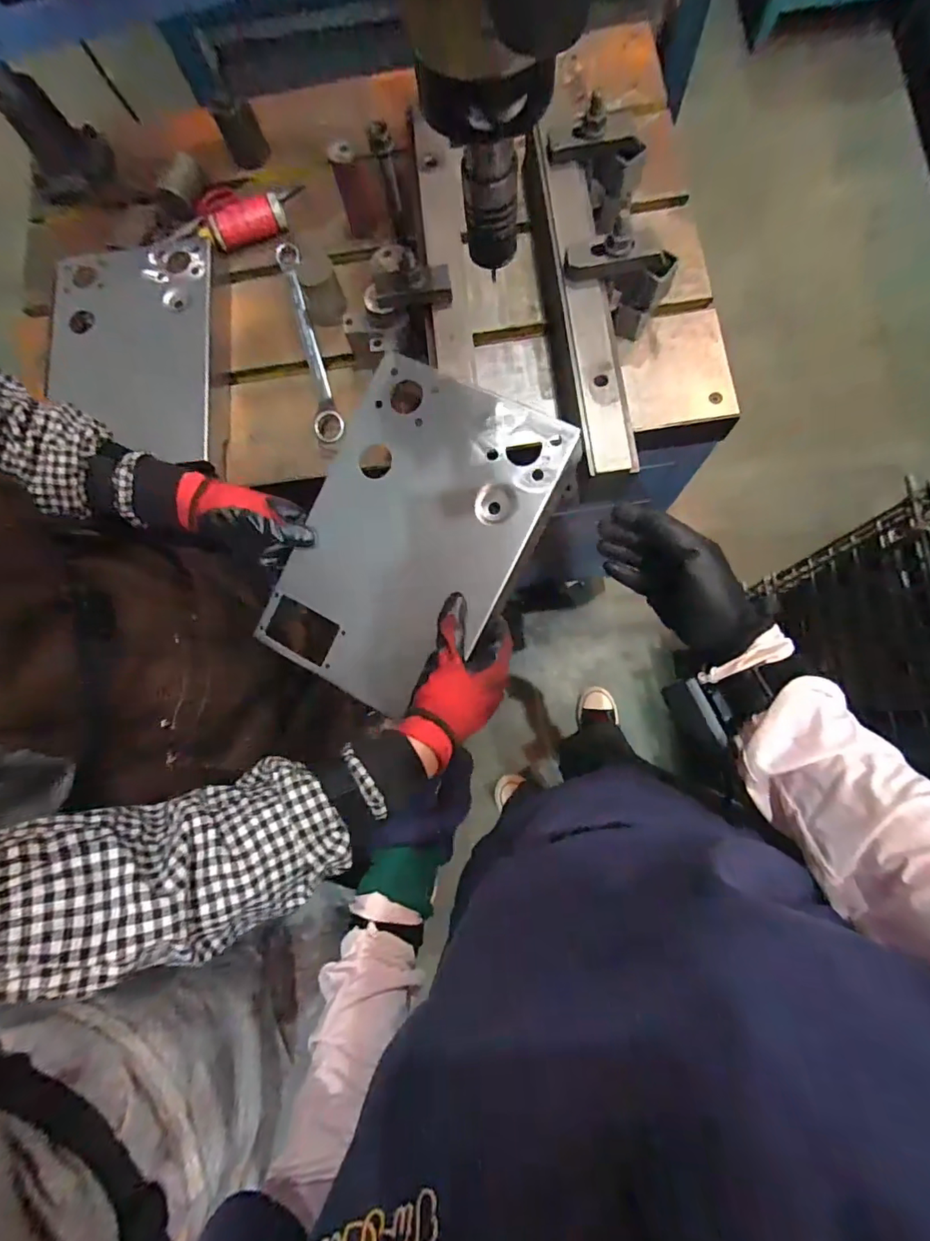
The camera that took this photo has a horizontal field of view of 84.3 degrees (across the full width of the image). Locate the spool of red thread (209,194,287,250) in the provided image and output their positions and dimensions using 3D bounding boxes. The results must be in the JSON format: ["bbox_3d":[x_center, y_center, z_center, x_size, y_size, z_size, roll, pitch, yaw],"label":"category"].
[{"bbox_3d":[-0.280,-0.507,0.658,0.101,0.040,0.037,-20,87,3],"label":"spool of red thread"}]

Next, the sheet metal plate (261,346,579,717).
[{"bbox_3d":[-0.050,-0.074,0.474,0.202,0.012,0.299,27,95,10],"label":"sheet metal plate"}]

